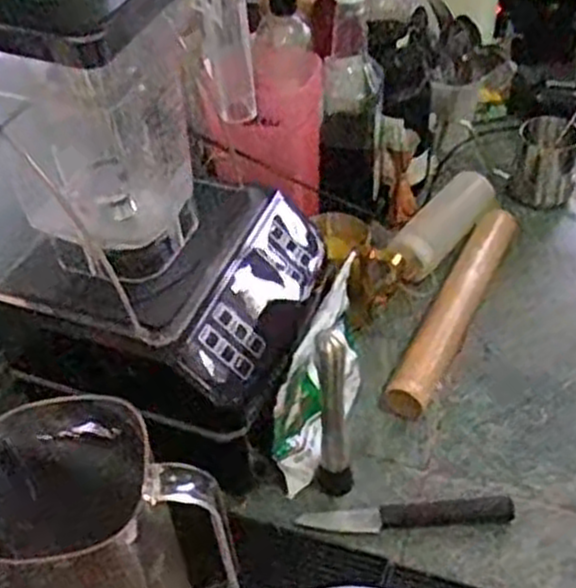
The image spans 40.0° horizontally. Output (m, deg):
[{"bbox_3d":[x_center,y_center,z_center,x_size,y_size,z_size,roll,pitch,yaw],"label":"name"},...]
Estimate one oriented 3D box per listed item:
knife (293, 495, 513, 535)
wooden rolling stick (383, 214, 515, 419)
[{"bbox_3d":[0.105,0.195,0.700,0.185,0.019,0.029,-5,45,1],"label":"knife"},{"bbox_3d":[0.181,0.007,0.851,0.044,0.035,0.293,19,50,22],"label":"wooden rolling stick"}]

